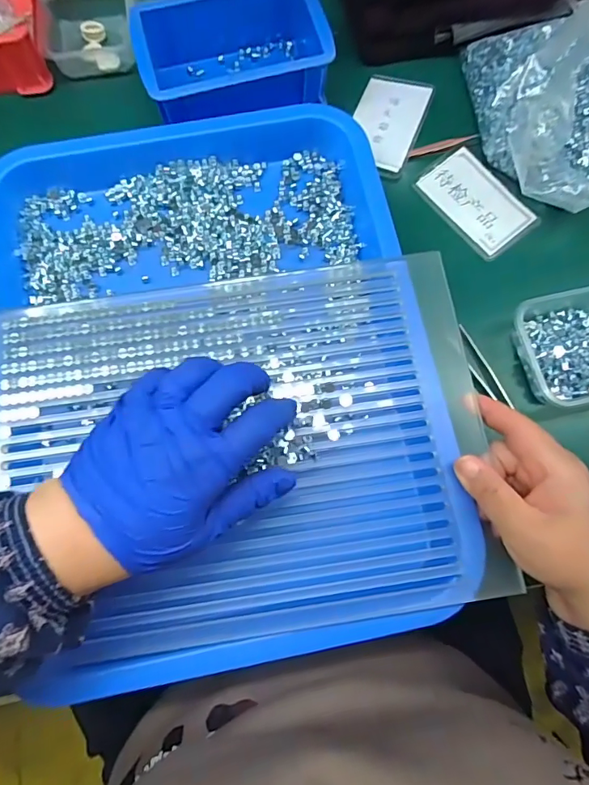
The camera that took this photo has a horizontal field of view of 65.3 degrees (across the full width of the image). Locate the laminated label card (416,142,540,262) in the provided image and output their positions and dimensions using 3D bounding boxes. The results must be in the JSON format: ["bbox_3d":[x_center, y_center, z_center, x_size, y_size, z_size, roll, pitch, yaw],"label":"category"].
[{"bbox_3d":[0.151,-0.159,0.381,0.061,0.004,0.093,-38,79,-5],"label":"laminated label card"}]

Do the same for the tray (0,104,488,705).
[{"bbox_3d":[-0.059,-0.026,0.324,0.296,0.044,0.382,-9,76,-2],"label":"tray"}]

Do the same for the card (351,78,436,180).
[{"bbox_3d":[0.081,-0.235,0.400,0.059,0.005,0.096,19,81,15],"label":"card"}]

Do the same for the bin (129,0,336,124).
[{"bbox_3d":[-0.050,-0.277,0.382,0.149,0.049,0.108,-15,76,-4],"label":"bin"}]

